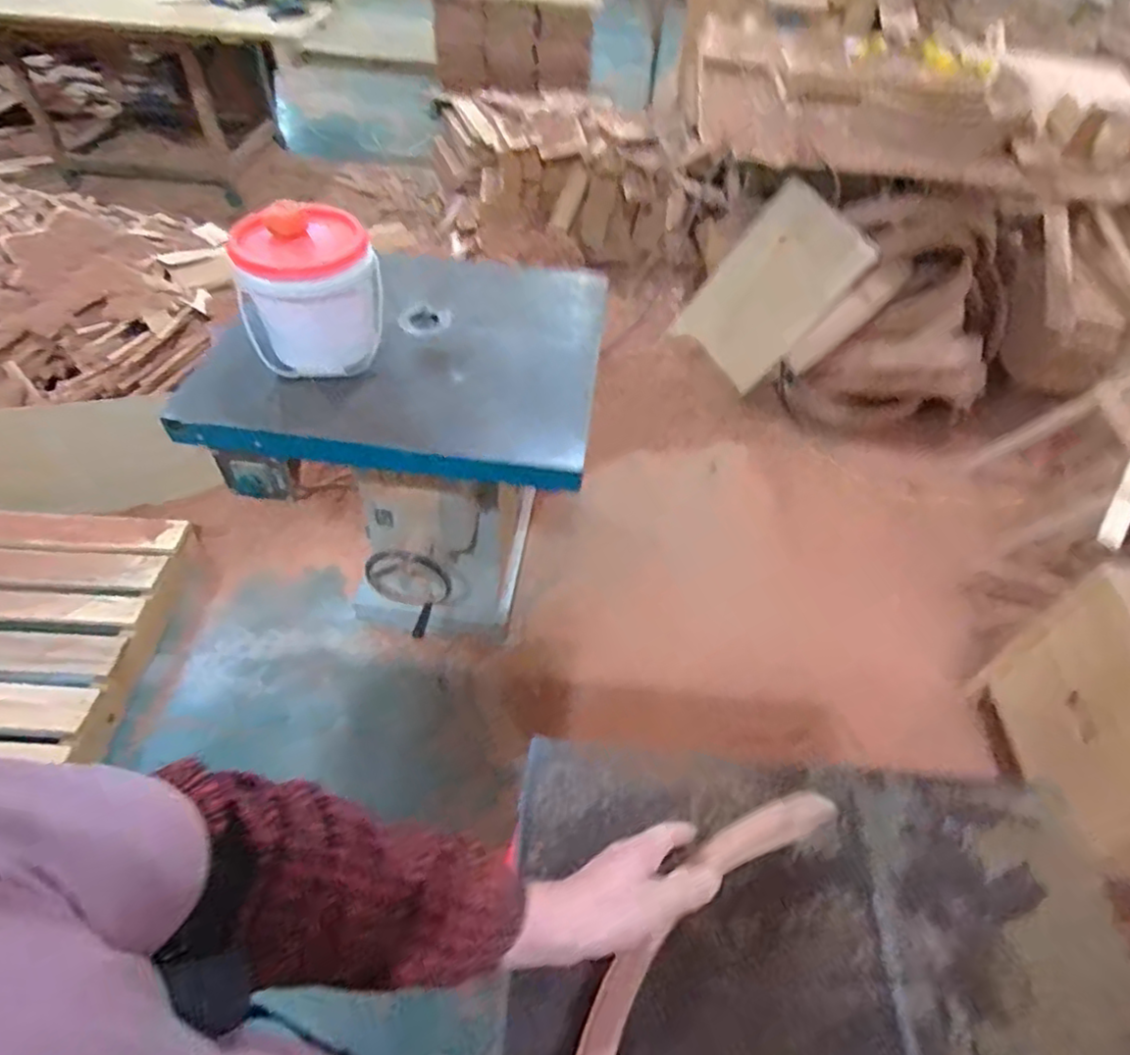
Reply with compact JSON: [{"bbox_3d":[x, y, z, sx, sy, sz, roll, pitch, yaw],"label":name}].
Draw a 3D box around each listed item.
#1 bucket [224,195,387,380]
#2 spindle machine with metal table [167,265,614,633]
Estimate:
[{"bbox_3d":[-0.422,-0.393,1.091,0.214,0.212,0.174,-14,51,-16],"label":"bucket"},{"bbox_3d":[-0.284,-0.105,1.458,0.637,0.766,0.618,6,48,0],"label":"spindle machine with metal table"}]

